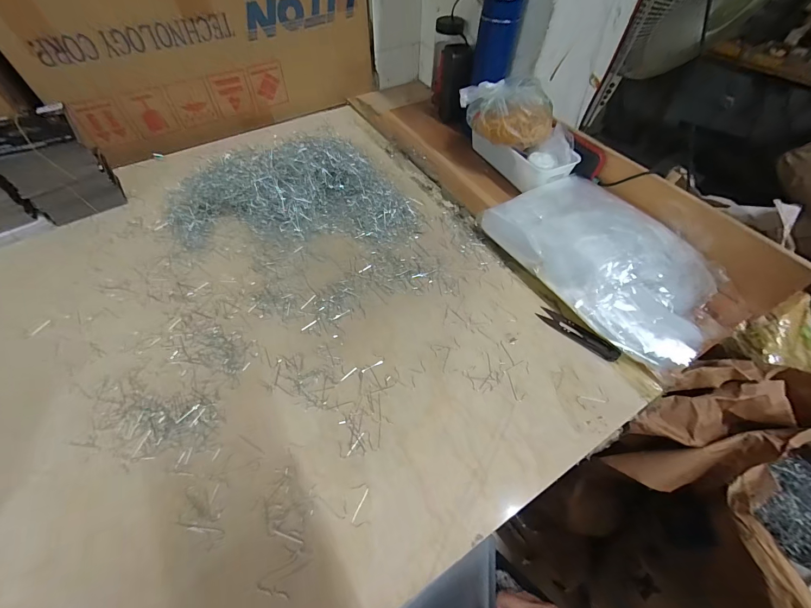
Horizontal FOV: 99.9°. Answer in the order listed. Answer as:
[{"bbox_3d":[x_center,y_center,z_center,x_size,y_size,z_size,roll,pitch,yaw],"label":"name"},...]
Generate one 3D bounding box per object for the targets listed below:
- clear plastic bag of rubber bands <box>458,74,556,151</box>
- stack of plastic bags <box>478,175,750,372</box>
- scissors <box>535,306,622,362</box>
[{"bbox_3d":[0.170,-0.322,0.570,0.154,0.070,0.082,38,62,22],"label":"clear plastic bag of rubber bands"},{"bbox_3d":[0.283,-0.070,0.482,0.197,0.071,0.318,-27,60,-19],"label":"stack of plastic bags"},{"bbox_3d":[0.220,0.036,0.435,0.025,0.015,0.104,-36,64,-24],"label":"scissors"}]

